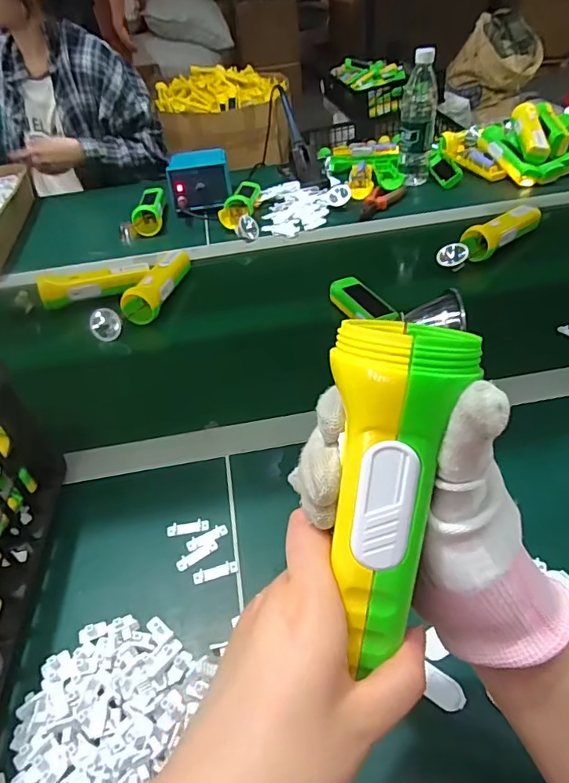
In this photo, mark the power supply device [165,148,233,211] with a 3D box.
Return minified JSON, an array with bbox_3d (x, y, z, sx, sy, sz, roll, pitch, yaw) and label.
[{"bbox_3d":[-0.163,-0.409,0.946,0.115,0.080,0.077,-7,43,0],"label":"power supply device"}]

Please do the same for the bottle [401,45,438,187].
[{"bbox_3d":[0.254,-0.504,0.927,0.068,0.221,0.061,9,45,16],"label":"bottle"}]

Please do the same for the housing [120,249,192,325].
[{"bbox_3d":[-0.189,-0.165,0.743,0.043,0.053,0.165,4,44,11],"label":"housing"}]

